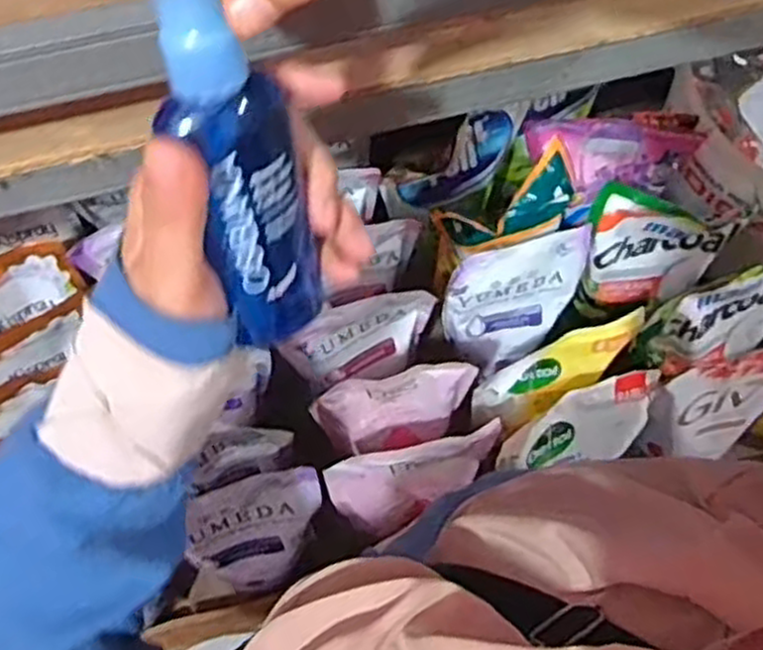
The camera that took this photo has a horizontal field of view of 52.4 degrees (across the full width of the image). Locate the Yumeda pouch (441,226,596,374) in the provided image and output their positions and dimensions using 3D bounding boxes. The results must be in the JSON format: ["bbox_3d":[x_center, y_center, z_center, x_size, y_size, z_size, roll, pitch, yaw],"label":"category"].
[{"bbox_3d":[0.120,-0.019,0.678,0.124,0.127,0.061,-22,71,-8],"label":"Yumeda pouch"}]

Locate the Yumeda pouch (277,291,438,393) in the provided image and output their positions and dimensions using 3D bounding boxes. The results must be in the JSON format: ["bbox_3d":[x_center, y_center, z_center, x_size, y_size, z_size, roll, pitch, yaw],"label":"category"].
[{"bbox_3d":[-0.015,0.015,0.660,0.127,0.101,0.039,-15,70,-6],"label":"Yumeda pouch"}]

